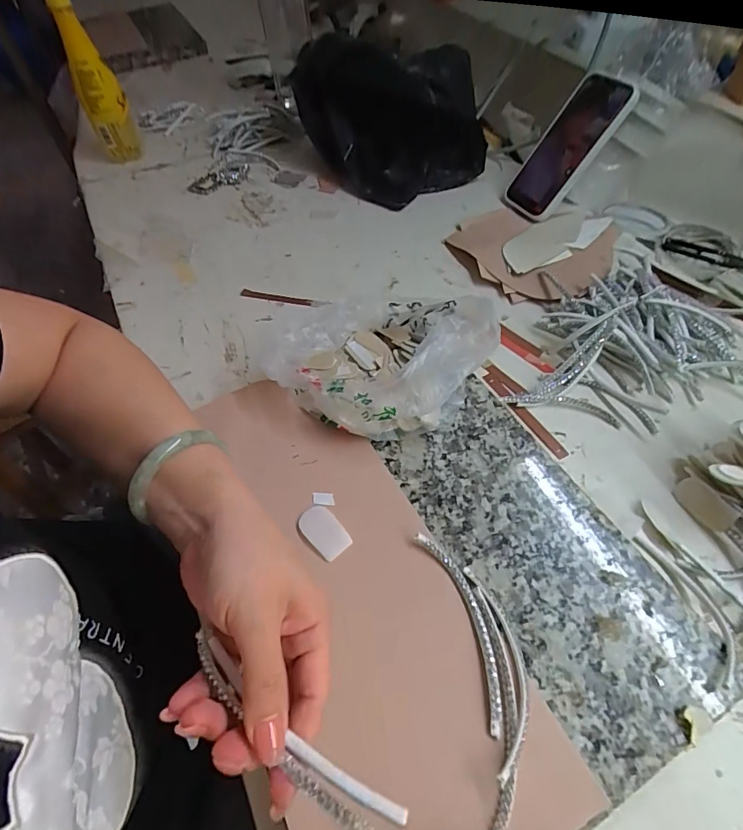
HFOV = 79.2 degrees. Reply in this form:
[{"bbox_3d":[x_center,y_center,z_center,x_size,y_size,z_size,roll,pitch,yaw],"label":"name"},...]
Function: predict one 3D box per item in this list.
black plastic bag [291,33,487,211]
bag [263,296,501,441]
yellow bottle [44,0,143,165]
[{"bbox_3d":[0.035,-0.415,0.641,0.264,0.124,0.199,-8,54,-3],"label":"black plastic bag"},{"bbox_3d":[0.005,-0.052,0.395,0.179,0.068,0.138,21,58,17],"label":"bag"},{"bbox_3d":[-0.392,-0.464,0.646,0.061,0.205,0.052,-24,57,-14],"label":"yellow bottle"}]

